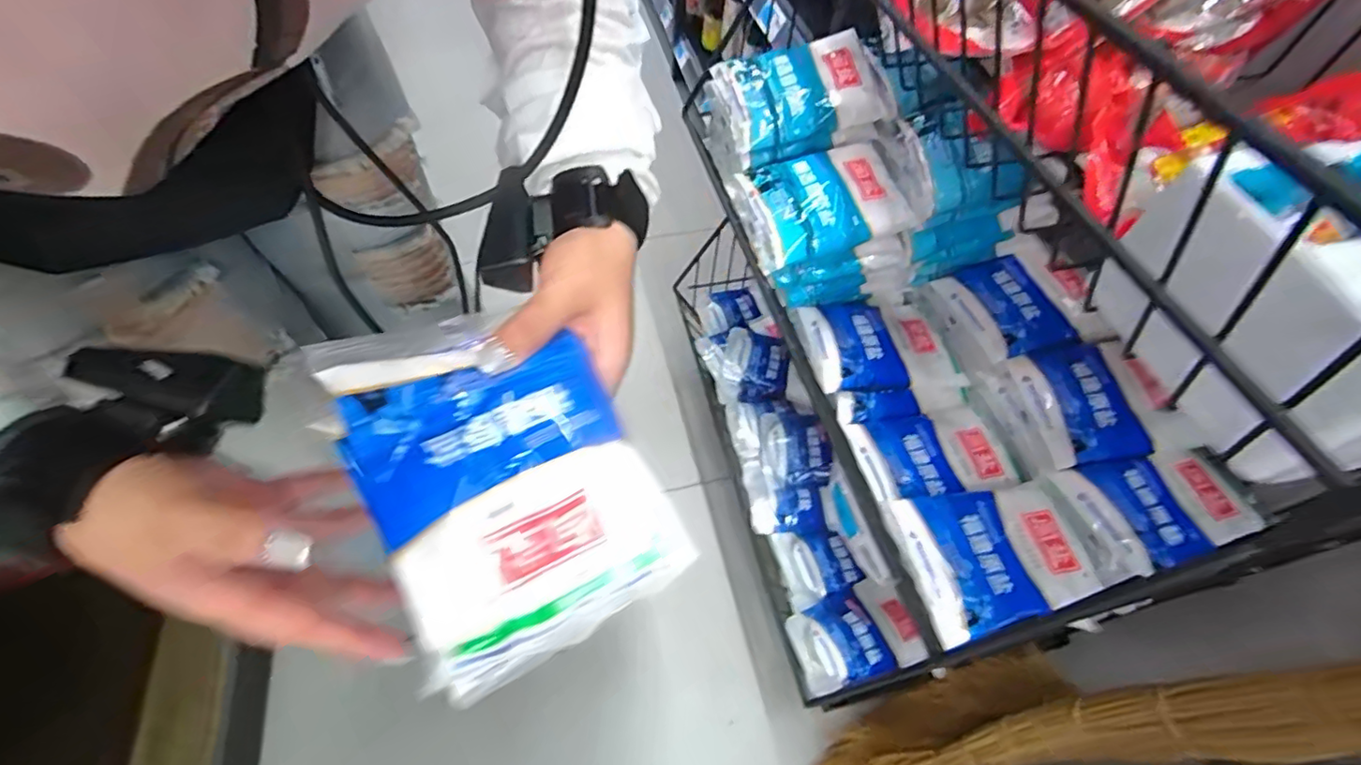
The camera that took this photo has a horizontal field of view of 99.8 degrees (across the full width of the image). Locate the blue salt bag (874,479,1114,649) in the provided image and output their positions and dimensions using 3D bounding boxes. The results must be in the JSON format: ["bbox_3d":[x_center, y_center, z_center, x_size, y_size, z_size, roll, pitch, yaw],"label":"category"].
[{"bbox_3d":[0.265,0.141,0.490,0.153,0.023,0.117,-13,58,-12],"label":"blue salt bag"}]

